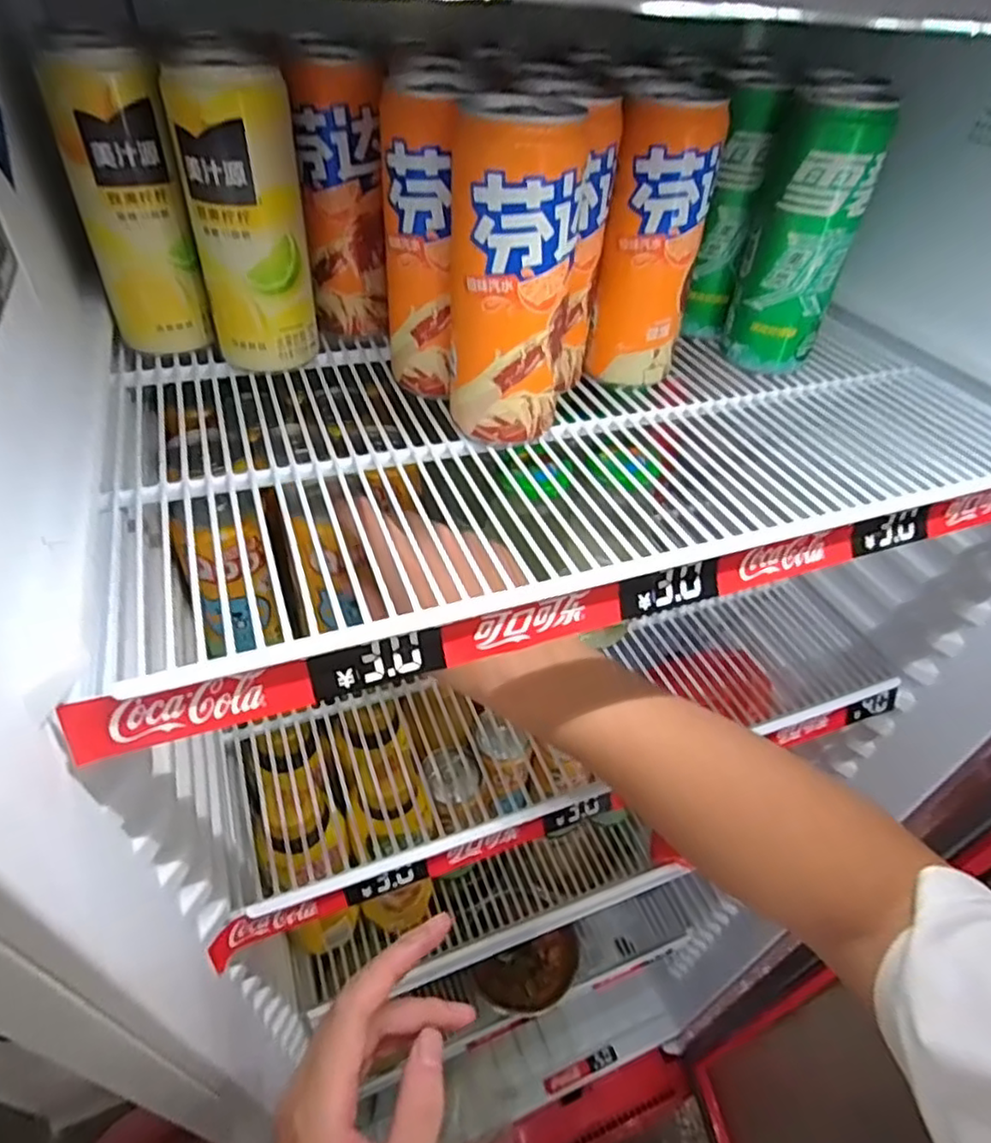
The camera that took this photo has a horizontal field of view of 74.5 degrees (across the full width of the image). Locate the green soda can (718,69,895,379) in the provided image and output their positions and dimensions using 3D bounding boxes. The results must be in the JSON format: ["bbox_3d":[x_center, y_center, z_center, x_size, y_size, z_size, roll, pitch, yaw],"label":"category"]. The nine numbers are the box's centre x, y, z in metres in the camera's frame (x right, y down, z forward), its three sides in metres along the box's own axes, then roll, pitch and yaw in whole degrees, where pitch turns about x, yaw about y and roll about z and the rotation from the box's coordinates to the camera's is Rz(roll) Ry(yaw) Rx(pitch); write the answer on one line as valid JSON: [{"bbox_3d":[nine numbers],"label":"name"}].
[{"bbox_3d":[0.180,-0.198,0.387,0.060,0.140,0.053,16,44,11],"label":"green soda can"}]

